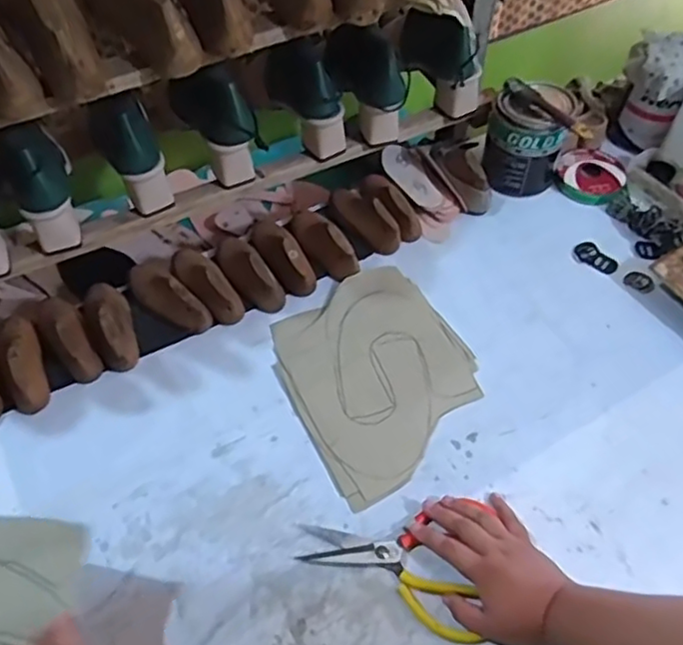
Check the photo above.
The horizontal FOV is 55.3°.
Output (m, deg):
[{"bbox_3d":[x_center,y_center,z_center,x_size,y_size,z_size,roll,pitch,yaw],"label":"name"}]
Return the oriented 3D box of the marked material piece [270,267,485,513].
[{"bbox_3d":[0.044,0.058,0.780,0.221,0.009,0.253,-27,60,-17],"label":"marked material piece"}]

